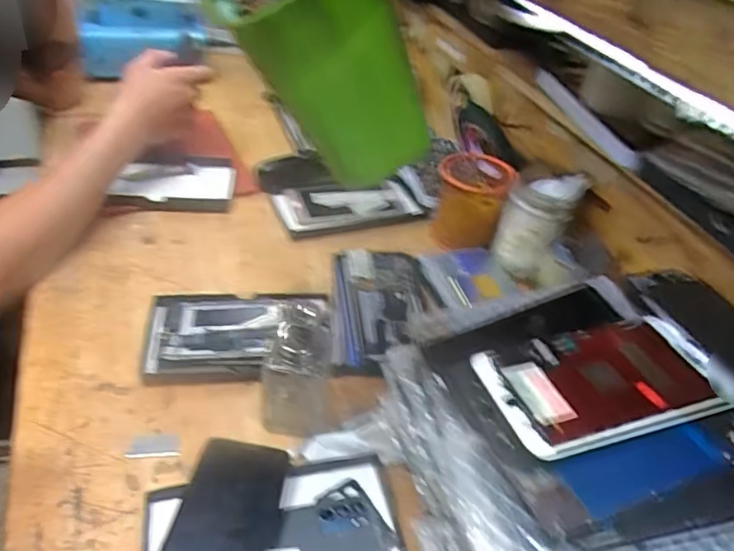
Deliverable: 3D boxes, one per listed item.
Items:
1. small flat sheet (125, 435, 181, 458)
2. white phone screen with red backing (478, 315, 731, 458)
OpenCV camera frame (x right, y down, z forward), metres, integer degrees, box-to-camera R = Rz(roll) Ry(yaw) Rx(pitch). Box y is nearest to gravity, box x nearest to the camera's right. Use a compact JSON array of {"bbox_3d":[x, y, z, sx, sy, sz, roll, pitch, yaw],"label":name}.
[{"bbox_3d":[-0.174,0.138,0.456,0.040,0.004,0.022,1,41,-6],"label":"small flat sheet"},{"bbox_3d":[0.148,0.063,0.343,0.150,0.010,0.076,-9,43,-18],"label":"white phone screen with red backing"}]

